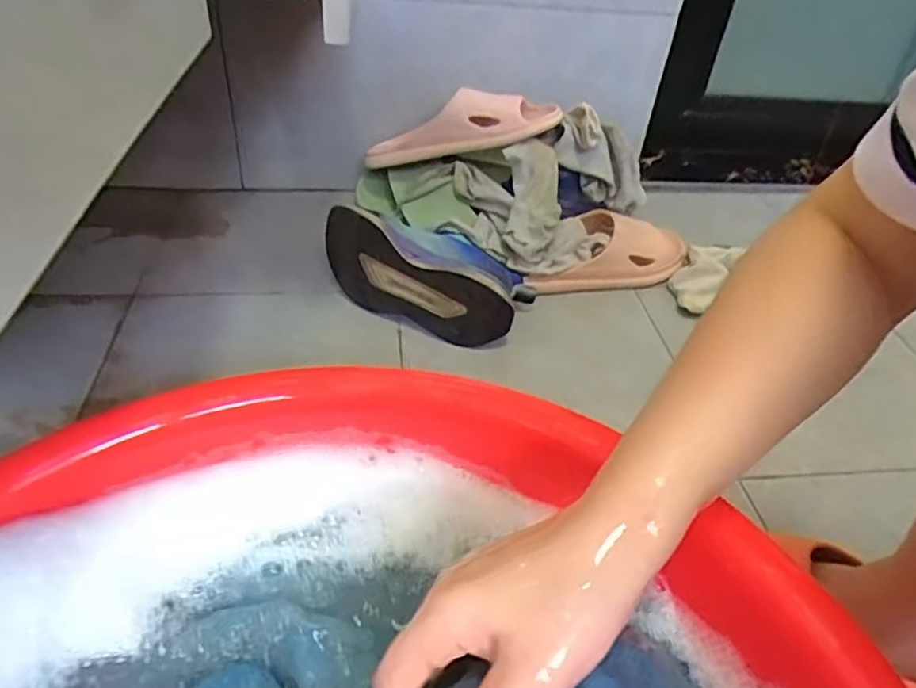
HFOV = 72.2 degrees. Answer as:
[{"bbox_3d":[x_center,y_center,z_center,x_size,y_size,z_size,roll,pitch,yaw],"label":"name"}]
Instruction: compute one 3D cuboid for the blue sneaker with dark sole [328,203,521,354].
[{"bbox_3d":[-0.040,-0.076,0.706,0.226,0.110,0.100,19,42,15],"label":"blue sneaker with dark sole"}]

